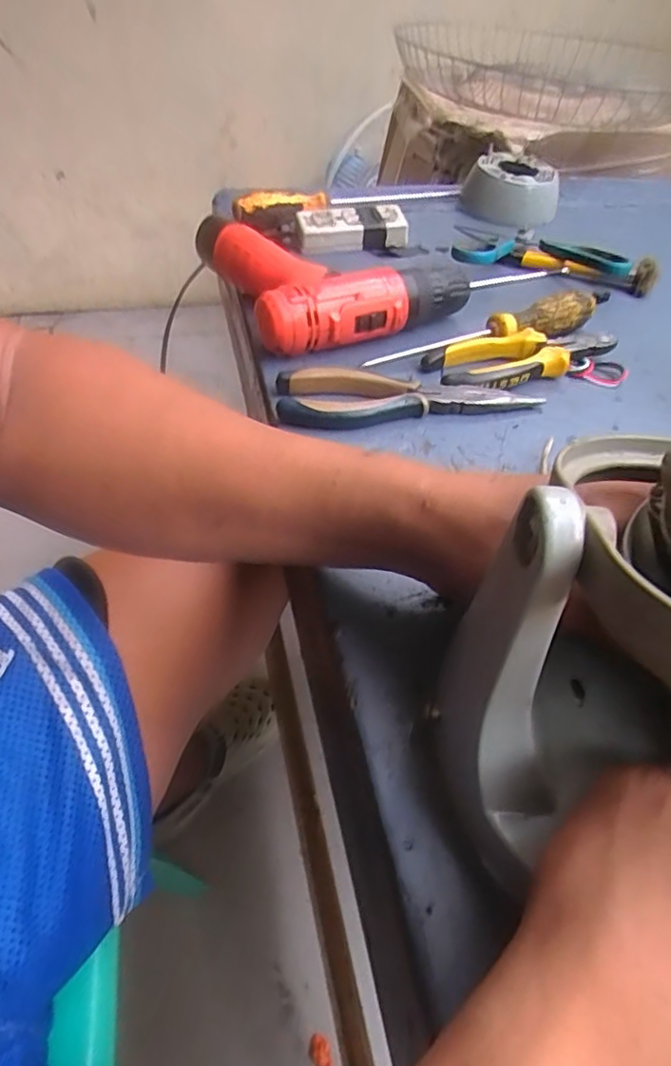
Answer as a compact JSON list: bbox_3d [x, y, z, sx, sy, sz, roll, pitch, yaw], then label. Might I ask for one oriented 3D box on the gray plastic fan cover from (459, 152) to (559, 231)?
[{"bbox_3d":[0.203,-0.409,0.718,0.109,0.047,0.126,9,48,6],"label":"gray plastic fan cover"}]

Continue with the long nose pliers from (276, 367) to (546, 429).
[{"bbox_3d":[0.052,-0.091,0.437,0.186,0.026,0.043,3,48,0],"label":"long nose pliers"}]

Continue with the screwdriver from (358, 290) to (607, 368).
[{"bbox_3d":[0.129,-0.165,0.493,0.220,0.025,0.026,-18,51,-18],"label":"screwdriver"}]

